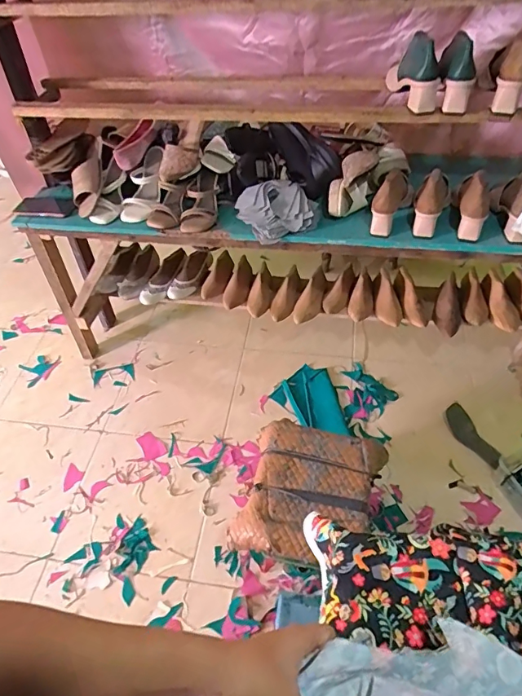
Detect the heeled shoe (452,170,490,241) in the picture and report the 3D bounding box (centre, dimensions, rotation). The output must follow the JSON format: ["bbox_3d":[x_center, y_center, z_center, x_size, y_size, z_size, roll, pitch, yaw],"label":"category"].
[{"bbox_3d":[0.497,-0.350,1.067,0.081,0.109,0.186,15,52,16],"label":"heeled shoe"}]

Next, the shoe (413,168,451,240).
[{"bbox_3d":[0.407,-0.357,1.082,0.064,0.106,0.182,20,54,20],"label":"shoe"}]

